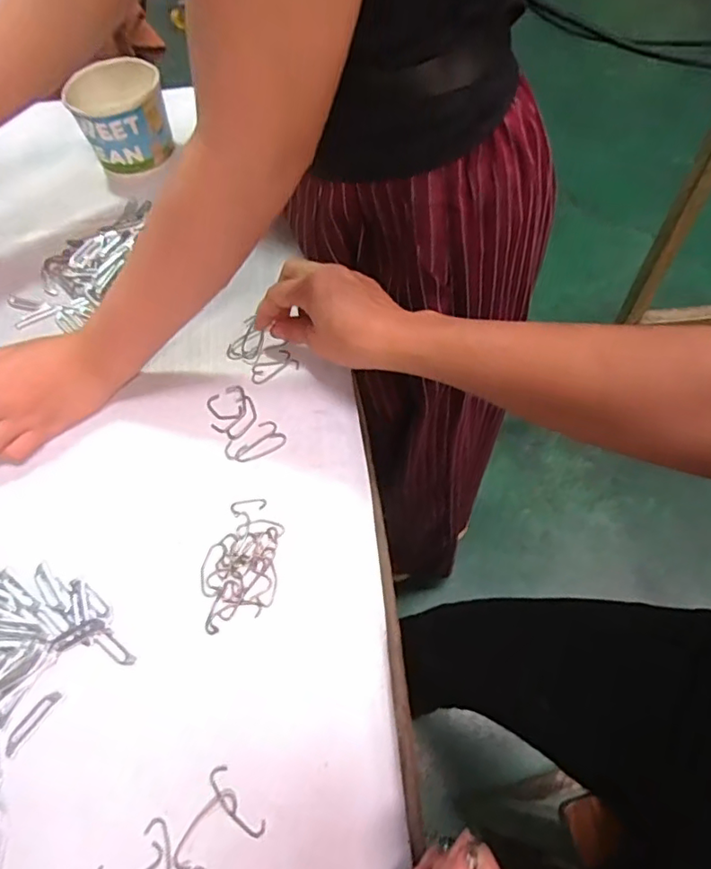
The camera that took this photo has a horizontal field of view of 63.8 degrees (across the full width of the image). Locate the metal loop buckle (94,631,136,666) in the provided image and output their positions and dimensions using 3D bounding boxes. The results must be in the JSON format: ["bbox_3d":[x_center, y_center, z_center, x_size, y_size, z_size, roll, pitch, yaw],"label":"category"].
[{"bbox_3d":[-0.148,0.131,0.349,0.030,0.004,0.009,29,64,18],"label":"metal loop buckle"}]

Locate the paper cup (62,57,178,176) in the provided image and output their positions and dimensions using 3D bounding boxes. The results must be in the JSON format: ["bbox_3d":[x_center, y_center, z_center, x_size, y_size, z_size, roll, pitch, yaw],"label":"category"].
[{"bbox_3d":[-0.231,-0.315,0.574,0.087,0.083,0.081,-13,59,-6],"label":"paper cup"}]

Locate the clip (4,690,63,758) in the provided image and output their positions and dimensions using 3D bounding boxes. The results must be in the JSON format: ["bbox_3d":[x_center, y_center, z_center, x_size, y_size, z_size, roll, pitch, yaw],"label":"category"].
[{"bbox_3d":[-0.188,0.165,0.329,0.009,0.004,0.038,31,64,19],"label":"clip"}]

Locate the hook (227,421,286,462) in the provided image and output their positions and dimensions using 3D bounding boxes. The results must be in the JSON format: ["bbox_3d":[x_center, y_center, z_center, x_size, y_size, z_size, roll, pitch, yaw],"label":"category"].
[{"bbox_3d":[-0.074,0.006,0.421,0.042,0.004,0.026,-28,62,-14],"label":"hook"}]

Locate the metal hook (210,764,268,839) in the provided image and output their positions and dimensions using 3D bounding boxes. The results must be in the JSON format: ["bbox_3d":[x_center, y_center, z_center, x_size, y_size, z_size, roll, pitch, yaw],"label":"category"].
[{"bbox_3d":[-0.064,0.196,0.304,0.012,0.004,0.041,-41,66,-20],"label":"metal hook"}]

